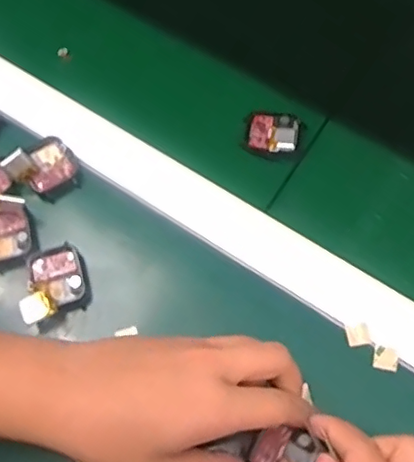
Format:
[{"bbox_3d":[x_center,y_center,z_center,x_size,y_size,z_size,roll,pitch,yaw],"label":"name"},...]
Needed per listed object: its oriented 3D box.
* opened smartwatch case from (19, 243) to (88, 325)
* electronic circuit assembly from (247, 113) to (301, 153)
[{"bbox_3d":[-0.107,0.035,0.394,0.046,0.013,0.048,-19,69,-6],"label":"opened smartwatch case"},{"bbox_3d":[0.052,-0.075,0.442,0.039,0.010,0.035,12,69,5],"label":"electronic circuit assembly"}]

